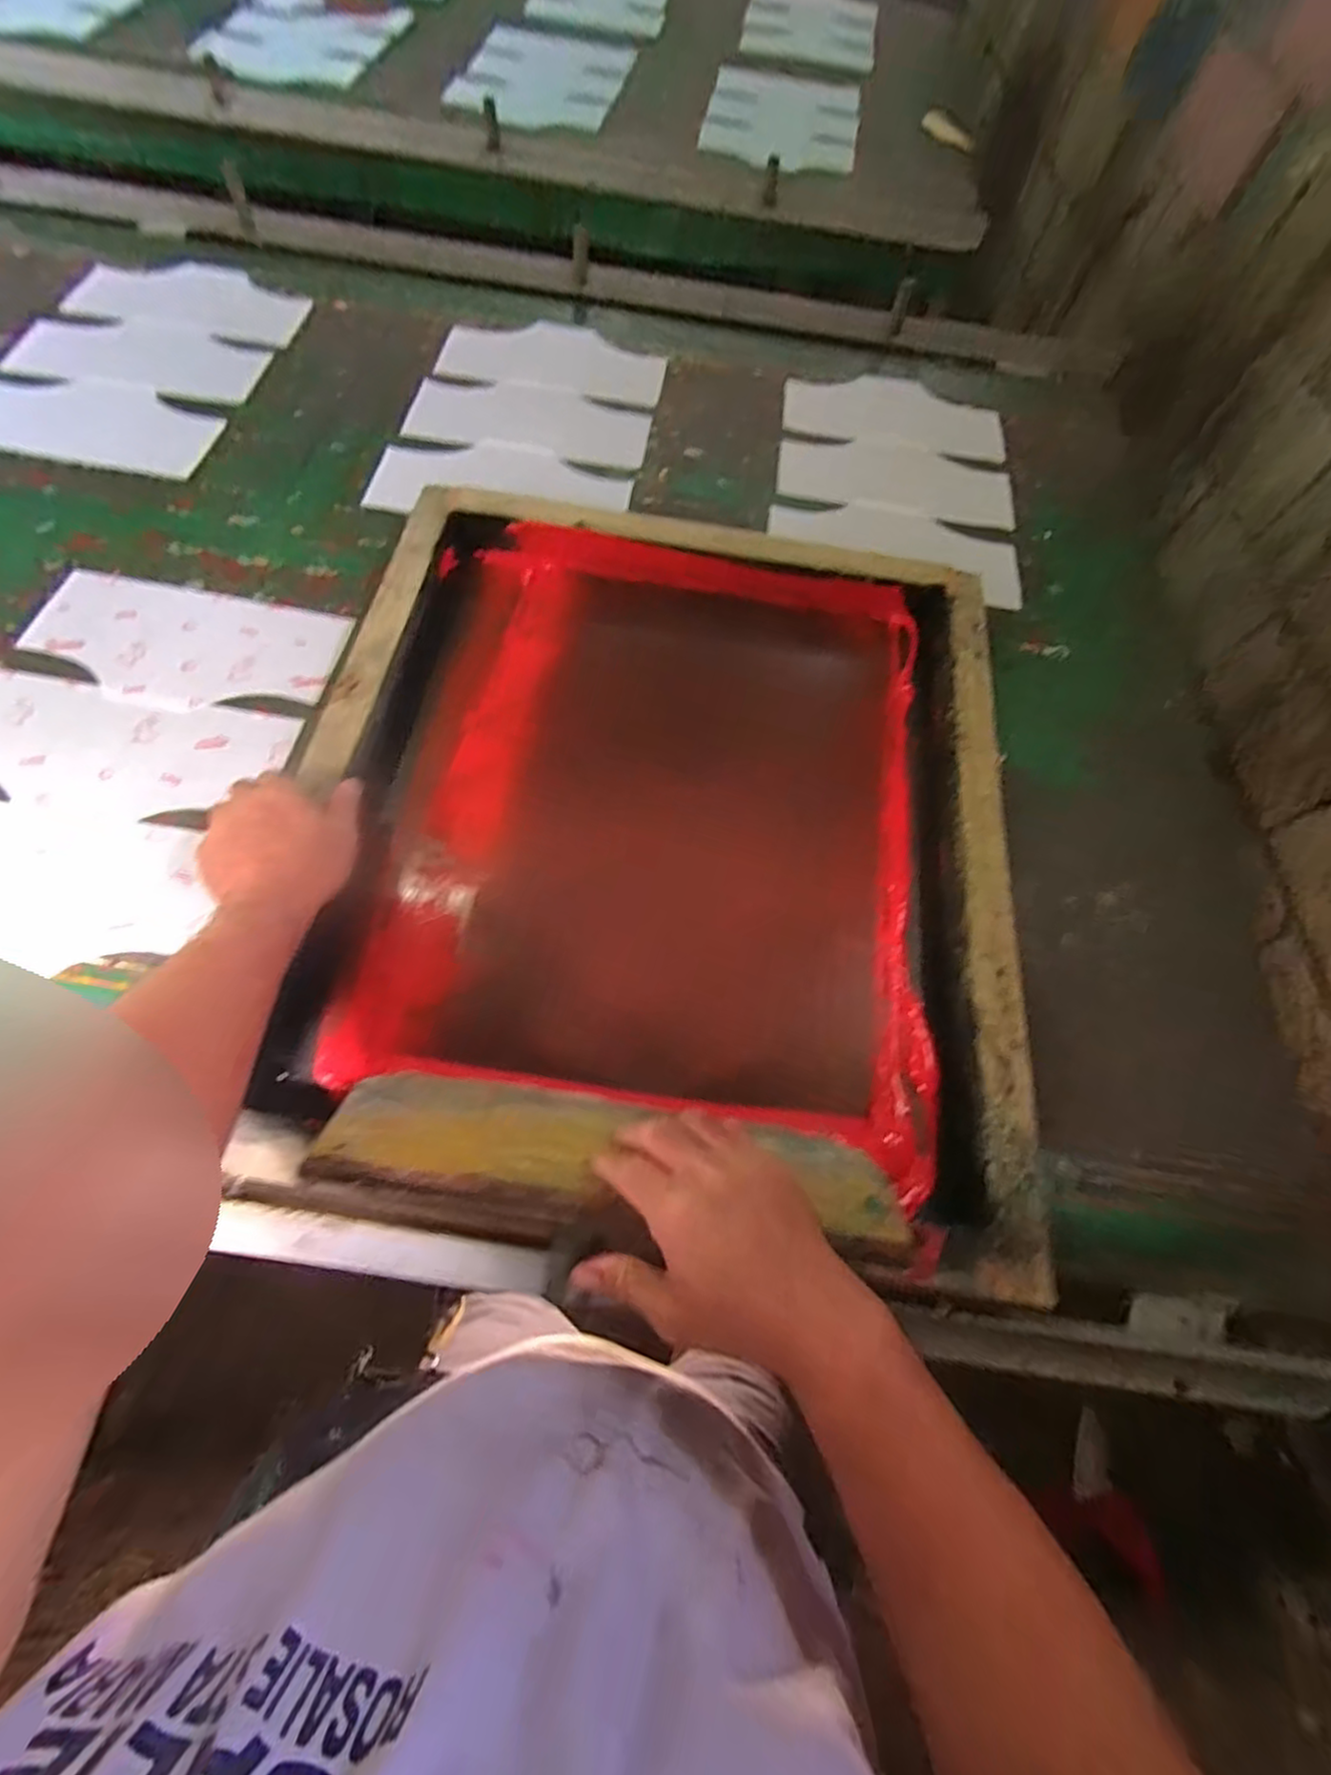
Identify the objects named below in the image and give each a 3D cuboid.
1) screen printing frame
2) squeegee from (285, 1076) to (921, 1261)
[{"bbox_3d":[-0.001,-0.078,0.613,0.625,0.065,0.689,9,65,0],"label":"screen printing frame"},{"bbox_3d":[-0.037,0.190,0.457,0.381,0.030,0.116,9,21,-1],"label":"squeegee"}]

